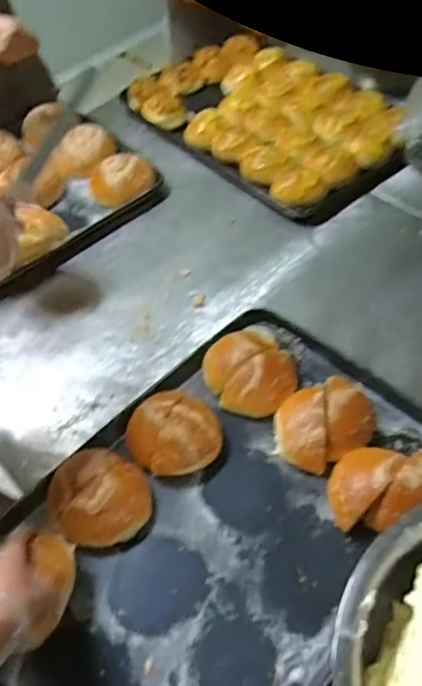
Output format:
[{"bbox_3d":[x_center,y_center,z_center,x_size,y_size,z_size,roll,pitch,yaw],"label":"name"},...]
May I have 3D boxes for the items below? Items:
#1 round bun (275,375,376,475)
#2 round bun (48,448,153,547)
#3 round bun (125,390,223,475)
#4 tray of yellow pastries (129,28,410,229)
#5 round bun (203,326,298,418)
[{"bbox_3d":[0.151,0.106,0.732,0.136,0.066,0.104,-28,56,-14],"label":"round bun"},{"bbox_3d":[-0.143,0.194,0.685,0.127,0.060,0.113,18,57,18],"label":"round bun"},{"bbox_3d":[-0.052,0.121,0.733,0.114,0.073,0.116,-2,54,3],"label":"round bun"},{"bbox_3d":[0.121,-0.499,1.156,0.379,0.044,0.613,-36,59,-20],"label":"tray of yellow pastries"},{"bbox_3d":[0.058,0.039,0.797,0.128,0.064,0.142,-22,55,-10],"label":"round bun"}]

